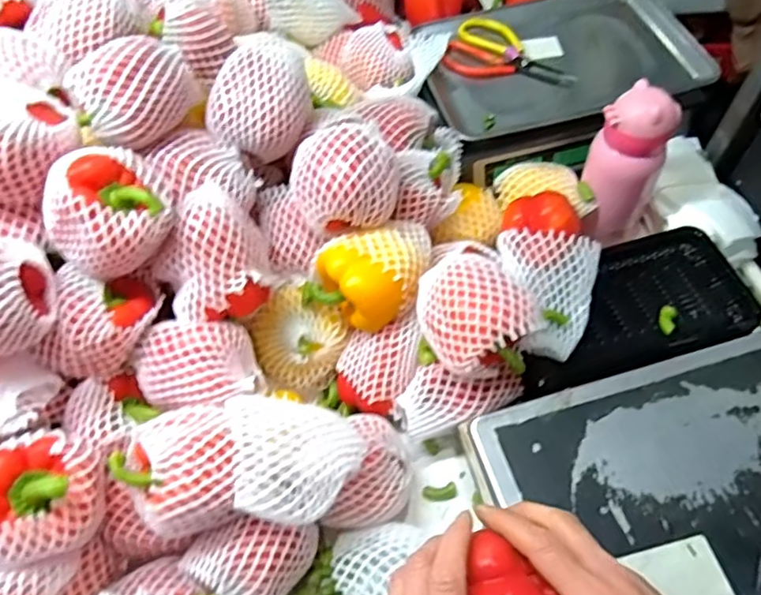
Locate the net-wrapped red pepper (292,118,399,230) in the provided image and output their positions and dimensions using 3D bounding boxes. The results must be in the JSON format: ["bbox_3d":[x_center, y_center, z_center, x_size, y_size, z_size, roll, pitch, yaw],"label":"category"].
[{"bbox_3d":[-0.033,-0.112,0.571,0.101,0.088,0.092,-4,56,2],"label":"net-wrapped red pepper"}]

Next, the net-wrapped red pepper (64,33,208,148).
[{"bbox_3d":[-0.228,-0.197,0.546,0.111,0.068,0.088,-24,58,-11],"label":"net-wrapped red pepper"}]

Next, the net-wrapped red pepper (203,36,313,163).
[{"bbox_3d":[-0.116,-0.194,0.584,0.076,0.081,0.110,32,65,23],"label":"net-wrapped red pepper"}]

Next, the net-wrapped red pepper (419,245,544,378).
[{"bbox_3d":[0.083,0.017,0.542,0.089,0.075,0.112,-34,60,-17],"label":"net-wrapped red pepper"}]

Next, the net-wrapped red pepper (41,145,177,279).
[{"bbox_3d":[-0.224,-0.069,0.488,0.102,0.078,0.077,-32,60,-16],"label":"net-wrapped red pepper"}]

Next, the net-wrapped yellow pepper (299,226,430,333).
[{"bbox_3d":[-0.008,-0.020,0.578,0.137,0.074,0.080,-18,57,-7],"label":"net-wrapped yellow pepper"}]

